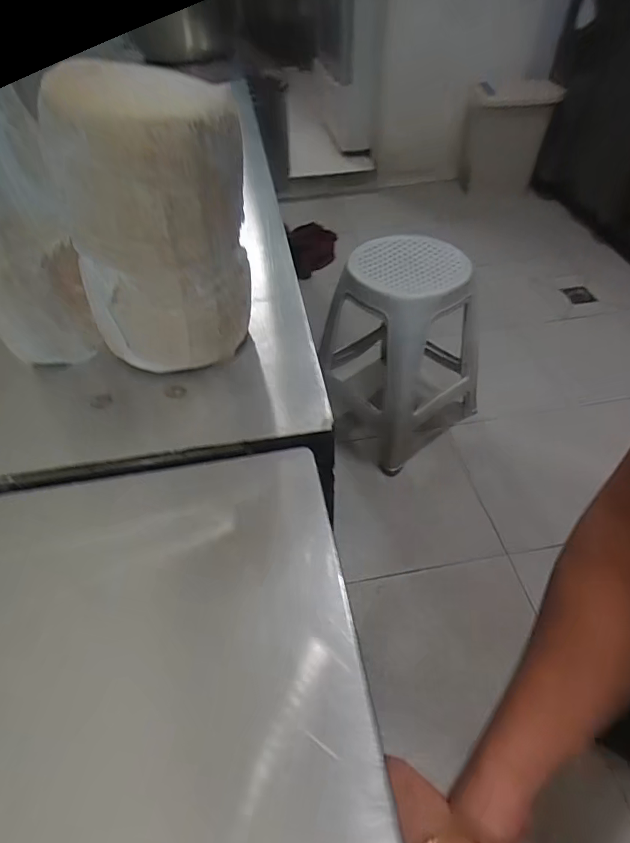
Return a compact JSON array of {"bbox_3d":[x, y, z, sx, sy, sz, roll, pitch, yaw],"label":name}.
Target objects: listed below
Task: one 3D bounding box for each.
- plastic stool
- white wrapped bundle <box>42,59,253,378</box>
[{"bbox_3d":[0.225,-0.197,1.221,0.362,0.462,0.357,-28,52,-20],"label":"plastic stool"},{"bbox_3d":[-0.085,-0.105,0.260,0.074,0.147,0.070,17,52,16],"label":"white wrapped bundle"}]

